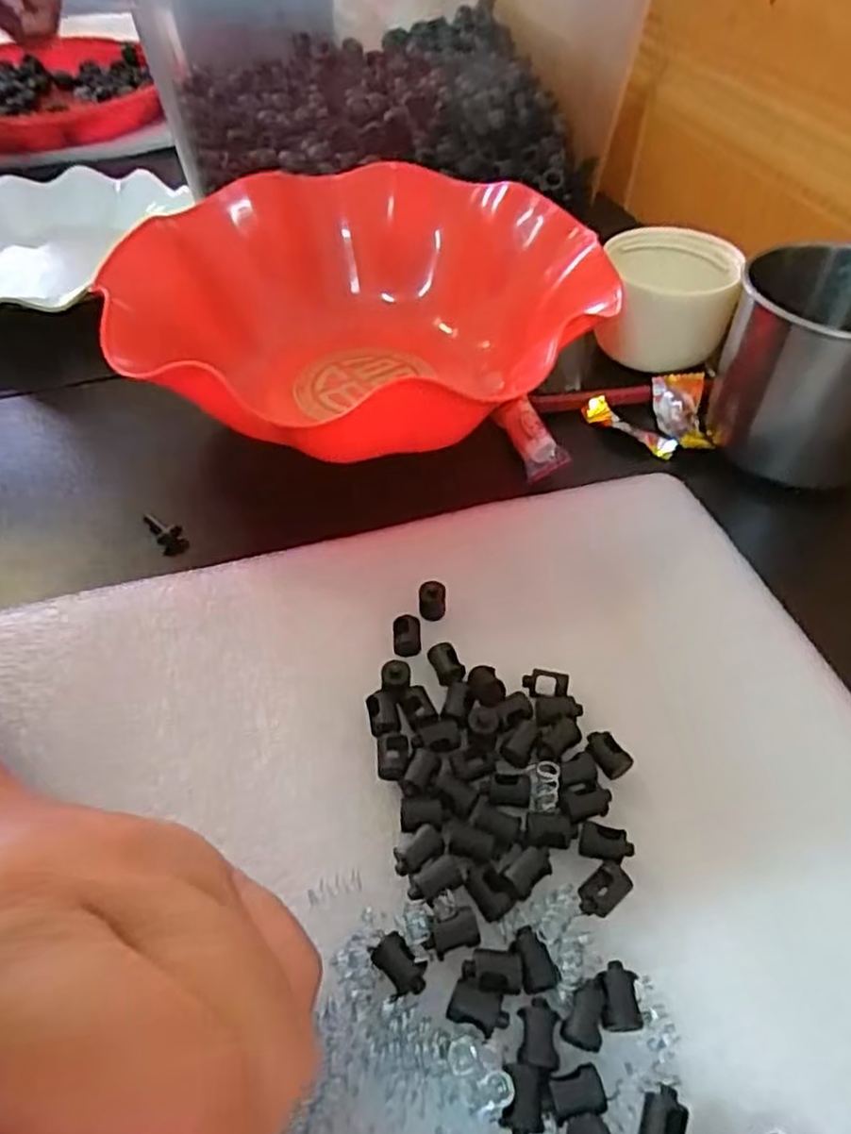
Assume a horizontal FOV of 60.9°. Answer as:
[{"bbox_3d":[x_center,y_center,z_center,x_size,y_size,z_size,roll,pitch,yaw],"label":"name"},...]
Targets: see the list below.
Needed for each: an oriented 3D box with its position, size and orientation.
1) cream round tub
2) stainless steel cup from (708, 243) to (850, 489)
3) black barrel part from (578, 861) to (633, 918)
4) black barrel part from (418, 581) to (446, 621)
[{"bbox_3d":[0.118,-0.133,0.356,0.061,0.043,0.062,-1,51,1],"label":"cream round tub"},{"bbox_3d":[0.172,-0.089,0.318,0.077,0.073,0.077,-1,51,1],"label":"stainless steel cup"},{"bbox_3d":[0.048,0.088,0.196,0.015,0.005,0.009,-32,57,-22],"label":"black barrel part"},{"bbox_3d":[0.002,0.012,0.260,0.009,0.012,0.008,-1,51,1],"label":"black barrel part"}]

